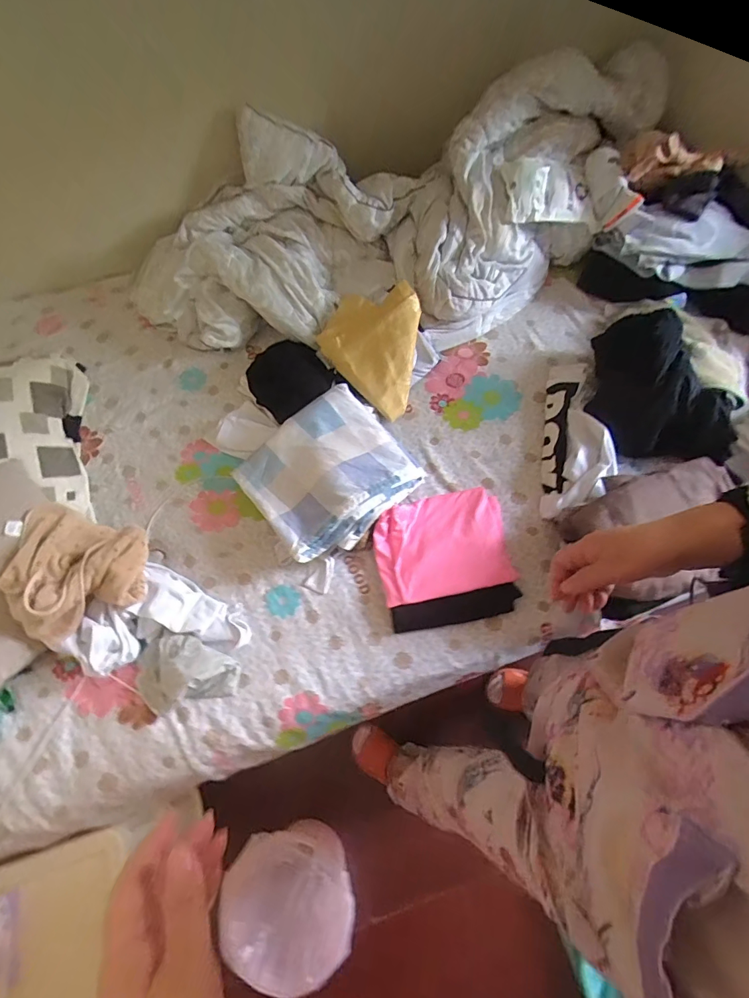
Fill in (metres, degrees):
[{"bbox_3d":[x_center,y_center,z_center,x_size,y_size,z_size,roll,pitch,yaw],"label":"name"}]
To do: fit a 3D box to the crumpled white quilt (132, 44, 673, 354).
[{"bbox_3d":[0.027,-0.643,1.020,1.228,0.308,0.514,-8,69,0],"label":"crumpled white quilt"}]

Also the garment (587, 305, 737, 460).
[{"bbox_3d":[0.606,-0.225,0.908,0.292,0.147,0.268,13,70,8],"label":"garment"}]

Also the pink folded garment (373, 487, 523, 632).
[{"bbox_3d":[0.135,0.105,0.853,0.261,0.041,0.259,-9,69,0],"label":"pink folded garment"}]

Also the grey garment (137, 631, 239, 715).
[{"bbox_3d":[-0.337,0.306,0.786,0.181,0.052,0.126,-5,69,1],"label":"grey garment"}]

